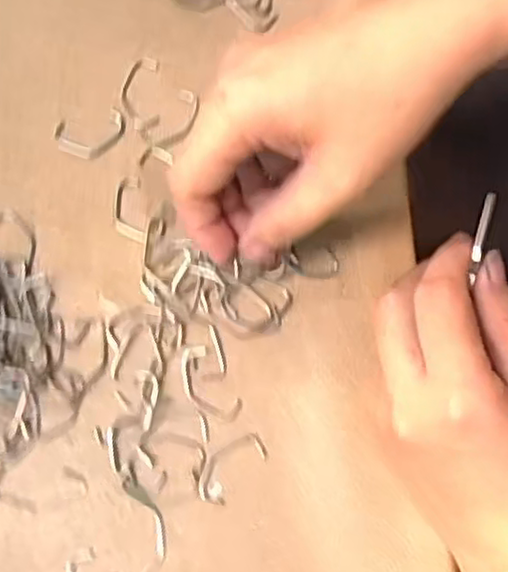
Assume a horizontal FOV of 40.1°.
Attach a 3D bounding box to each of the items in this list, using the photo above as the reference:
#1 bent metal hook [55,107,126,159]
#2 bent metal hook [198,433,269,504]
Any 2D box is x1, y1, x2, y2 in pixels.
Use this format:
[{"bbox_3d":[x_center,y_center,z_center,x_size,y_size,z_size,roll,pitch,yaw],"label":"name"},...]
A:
[{"bbox_3d":[-0.077,-0.072,0.330,0.033,0.004,0.021,-13,78,-4],"label":"bent metal hook"},{"bbox_3d":[-0.010,0.078,0.299,0.017,0.004,0.035,43,80,8],"label":"bent metal hook"}]

